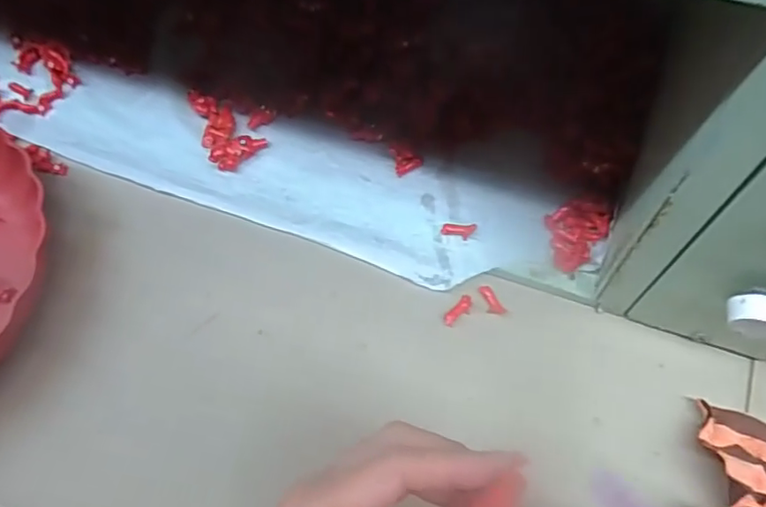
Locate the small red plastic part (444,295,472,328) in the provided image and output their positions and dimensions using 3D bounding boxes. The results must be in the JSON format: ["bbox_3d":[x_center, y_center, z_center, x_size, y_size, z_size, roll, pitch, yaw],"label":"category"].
[{"bbox_3d":[0.050,0.037,0.364,0.010,0.004,0.024,37,72,18],"label":"small red plastic part"}]

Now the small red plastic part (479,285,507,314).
[{"bbox_3d":[0.071,0.031,0.368,0.011,0.004,0.023,-31,67,-11],"label":"small red plastic part"}]

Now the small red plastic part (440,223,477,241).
[{"bbox_3d":[0.051,-0.014,0.376,0.023,0.006,0.010,2,65,4],"label":"small red plastic part"}]

